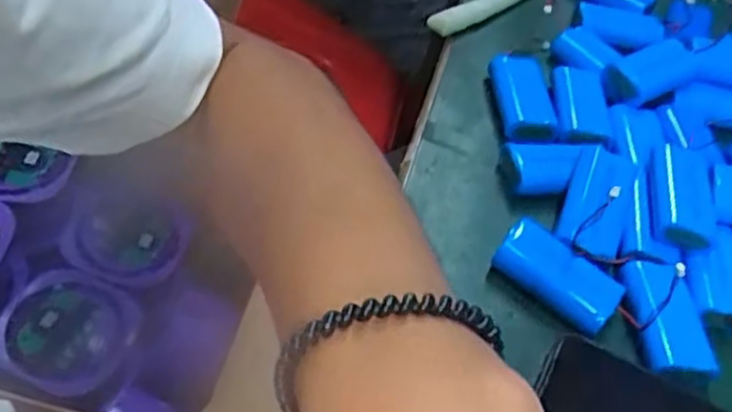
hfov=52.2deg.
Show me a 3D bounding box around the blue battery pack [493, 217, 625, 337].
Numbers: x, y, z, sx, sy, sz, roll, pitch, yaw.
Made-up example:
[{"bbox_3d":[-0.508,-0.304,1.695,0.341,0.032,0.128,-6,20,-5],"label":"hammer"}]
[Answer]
[{"bbox_3d":[0.102,0.035,0.393,0.065,0.015,0.039,35,50,17],"label":"blue battery pack"}]

